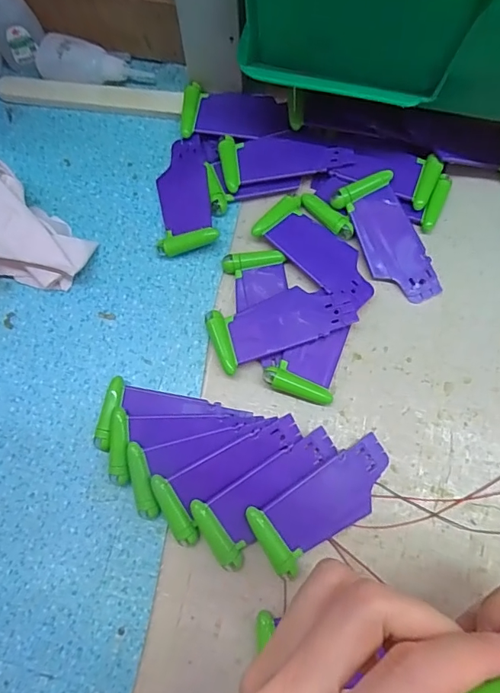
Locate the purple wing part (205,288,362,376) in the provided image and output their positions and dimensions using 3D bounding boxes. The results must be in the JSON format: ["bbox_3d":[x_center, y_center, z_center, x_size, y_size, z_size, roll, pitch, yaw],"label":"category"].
[{"bbox_3d":[0.020,-0.016,0.297,0.090,0.012,0.040,-22,75,-4],"label":"purple wing part"}]

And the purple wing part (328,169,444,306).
[{"bbox_3d":[0.091,-0.070,0.306,0.041,0.007,0.089,-22,88,5],"label":"purple wing part"}]

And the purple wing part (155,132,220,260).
[{"bbox_3d":[-0.048,-0.106,0.323,0.040,0.013,0.085,-11,75,-1],"label":"purple wing part"}]

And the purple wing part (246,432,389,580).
[{"bbox_3d":[0.045,0.091,0.266,0.089,0.016,0.039,-30,76,-6],"label":"purple wing part"}]

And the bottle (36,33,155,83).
[{"bbox_3d":[-0.119,-0.219,0.355,0.084,0.023,0.034,9,76,4],"label":"bottle"}]

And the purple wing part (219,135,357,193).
[{"bbox_3d":[0.024,-0.135,0.324,0.088,0.008,0.040,-12,75,-1],"label":"purple wing part"}]

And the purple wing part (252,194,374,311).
[{"bbox_3d":[0.047,-0.065,0.308,0.091,0.006,0.039,42,80,12],"label":"purple wing part"}]

